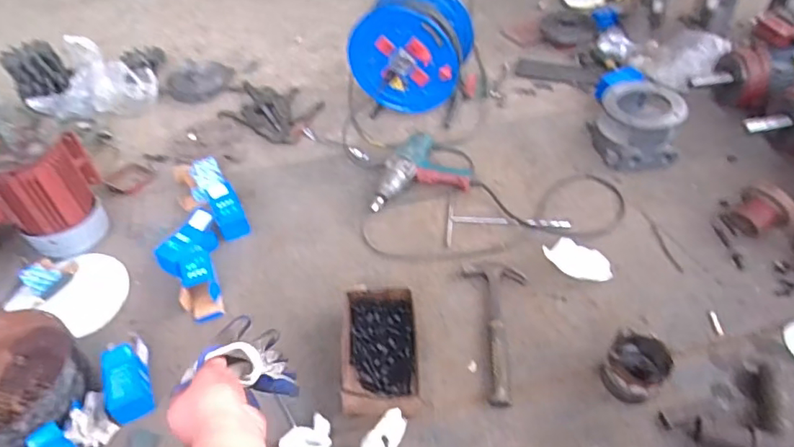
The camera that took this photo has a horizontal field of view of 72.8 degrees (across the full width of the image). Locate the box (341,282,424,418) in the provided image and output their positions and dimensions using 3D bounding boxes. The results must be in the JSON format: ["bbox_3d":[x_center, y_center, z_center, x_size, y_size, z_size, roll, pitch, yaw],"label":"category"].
[{"bbox_3d":[-0.031,0.239,1.002,0.133,0.067,0.253,-5,46,2],"label":"box"}]

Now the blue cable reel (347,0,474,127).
[{"bbox_3d":[0.043,-0.480,1.465,0.292,0.378,0.253,9,49,13],"label":"blue cable reel"}]

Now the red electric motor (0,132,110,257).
[{"bbox_3d":[-0.803,-0.067,1.221,0.200,0.224,0.196,-8,46,-1],"label":"red electric motor"}]

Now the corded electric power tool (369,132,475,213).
[{"bbox_3d":[0.071,-0.119,1.321,0.205,0.072,0.278,17,50,21],"label":"corded electric power tool"}]

